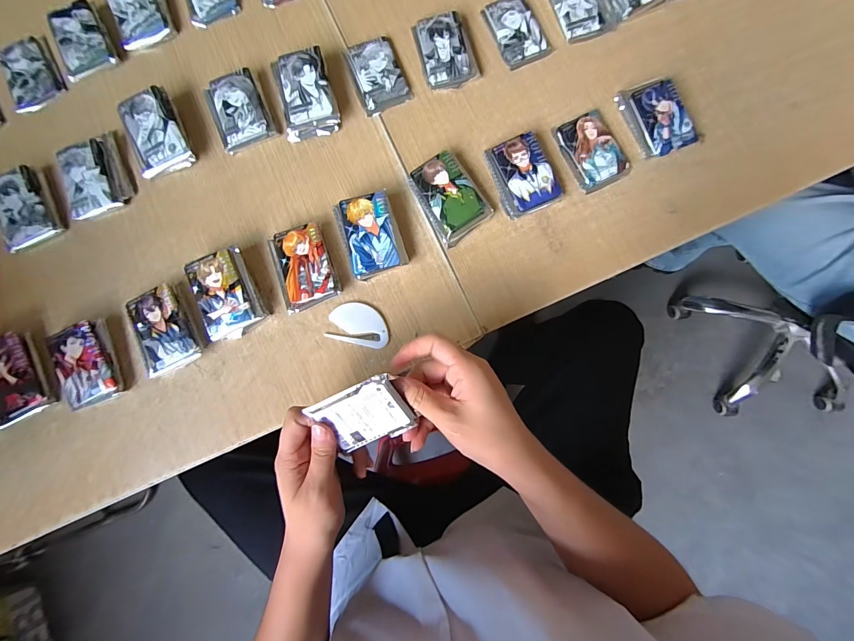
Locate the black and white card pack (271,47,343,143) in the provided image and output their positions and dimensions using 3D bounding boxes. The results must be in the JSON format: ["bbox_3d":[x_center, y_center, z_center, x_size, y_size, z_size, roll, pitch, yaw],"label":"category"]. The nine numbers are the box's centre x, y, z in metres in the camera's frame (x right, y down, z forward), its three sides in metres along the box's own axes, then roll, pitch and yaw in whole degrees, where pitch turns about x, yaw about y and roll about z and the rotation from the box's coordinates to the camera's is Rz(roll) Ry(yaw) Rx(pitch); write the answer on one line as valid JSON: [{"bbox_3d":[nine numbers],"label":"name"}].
[{"bbox_3d":[-0.148,-0.276,0.442,0.065,0.031,0.095,-16,83,-1],"label":"black and white card pack"}]

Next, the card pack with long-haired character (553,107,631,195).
[{"bbox_3d":[0.205,-0.211,0.441,0.068,0.012,0.093,-24,84,-2],"label":"card pack with long-haired character"}]

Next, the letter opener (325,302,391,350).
[{"bbox_3d":[-0.078,0.005,0.418,0.070,0.005,0.046,13,84,2],"label":"letter opener"}]

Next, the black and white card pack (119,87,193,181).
[{"bbox_3d":[-0.329,-0.224,0.435,0.064,0.033,0.089,-26,84,-2],"label":"black and white card pack"}]

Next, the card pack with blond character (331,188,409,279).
[{"bbox_3d":[-0.064,-0.098,0.418,0.066,0.031,0.087,-16,83,-1],"label":"card pack with blond character"}]

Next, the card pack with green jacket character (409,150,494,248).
[{"bbox_3d":[0.025,-0.147,0.430,0.065,0.019,0.094,-36,84,-3],"label":"card pack with green jacket character"}]

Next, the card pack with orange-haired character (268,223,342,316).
[{"bbox_3d":[-0.143,-0.062,0.419,0.064,0.020,0.091,-19,84,-1],"label":"card pack with orange-haired character"}]

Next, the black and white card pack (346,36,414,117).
[{"bbox_3d":[-0.063,-0.313,0.456,0.064,0.010,0.091,-22,84,-2],"label":"black and white card pack"}]

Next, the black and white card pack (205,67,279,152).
[{"bbox_3d":[-0.233,-0.261,0.446,0.063,0.020,0.087,-22,84,-2],"label":"black and white card pack"}]

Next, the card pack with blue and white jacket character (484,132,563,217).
[{"bbox_3d":[0.116,-0.176,0.433,0.069,0.020,0.090,-18,84,-1],"label":"card pack with blue and white jacket character"}]

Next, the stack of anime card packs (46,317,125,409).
[{"bbox_3d":[-0.382,0.049,0.402,0.052,0.026,0.087,-23,84,-2],"label":"stack of anime card packs"}]

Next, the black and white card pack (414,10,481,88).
[{"bbox_3d":[0.026,-0.342,0.455,0.069,0.020,0.084,-14,83,-1],"label":"black and white card pack"}]

